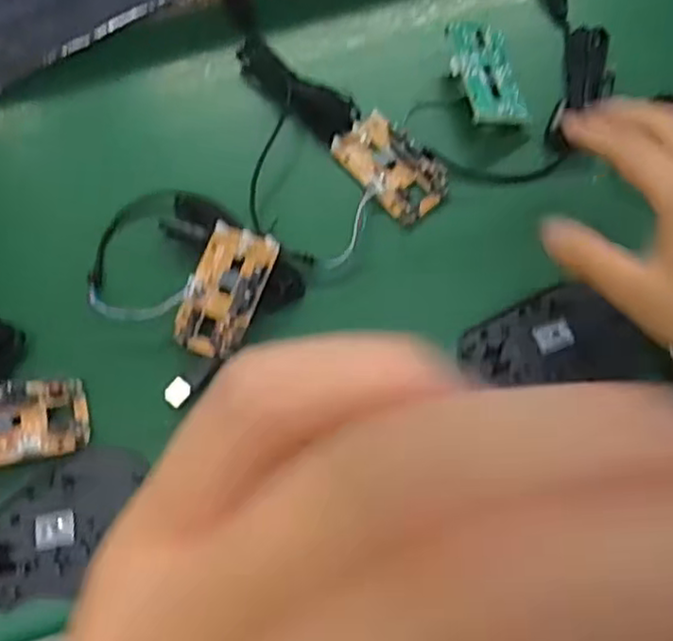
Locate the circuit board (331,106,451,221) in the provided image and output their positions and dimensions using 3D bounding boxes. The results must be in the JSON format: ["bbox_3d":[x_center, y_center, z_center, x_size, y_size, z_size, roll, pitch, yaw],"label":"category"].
[{"bbox_3d":[0.037,-0.106,0.476,0.048,0.014,0.080,-38,75,-12],"label":"circuit board"}]

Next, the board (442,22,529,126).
[{"bbox_3d":[0.105,-0.172,0.488,0.048,0.008,0.082,-4,69,-21],"label":"board"}]

